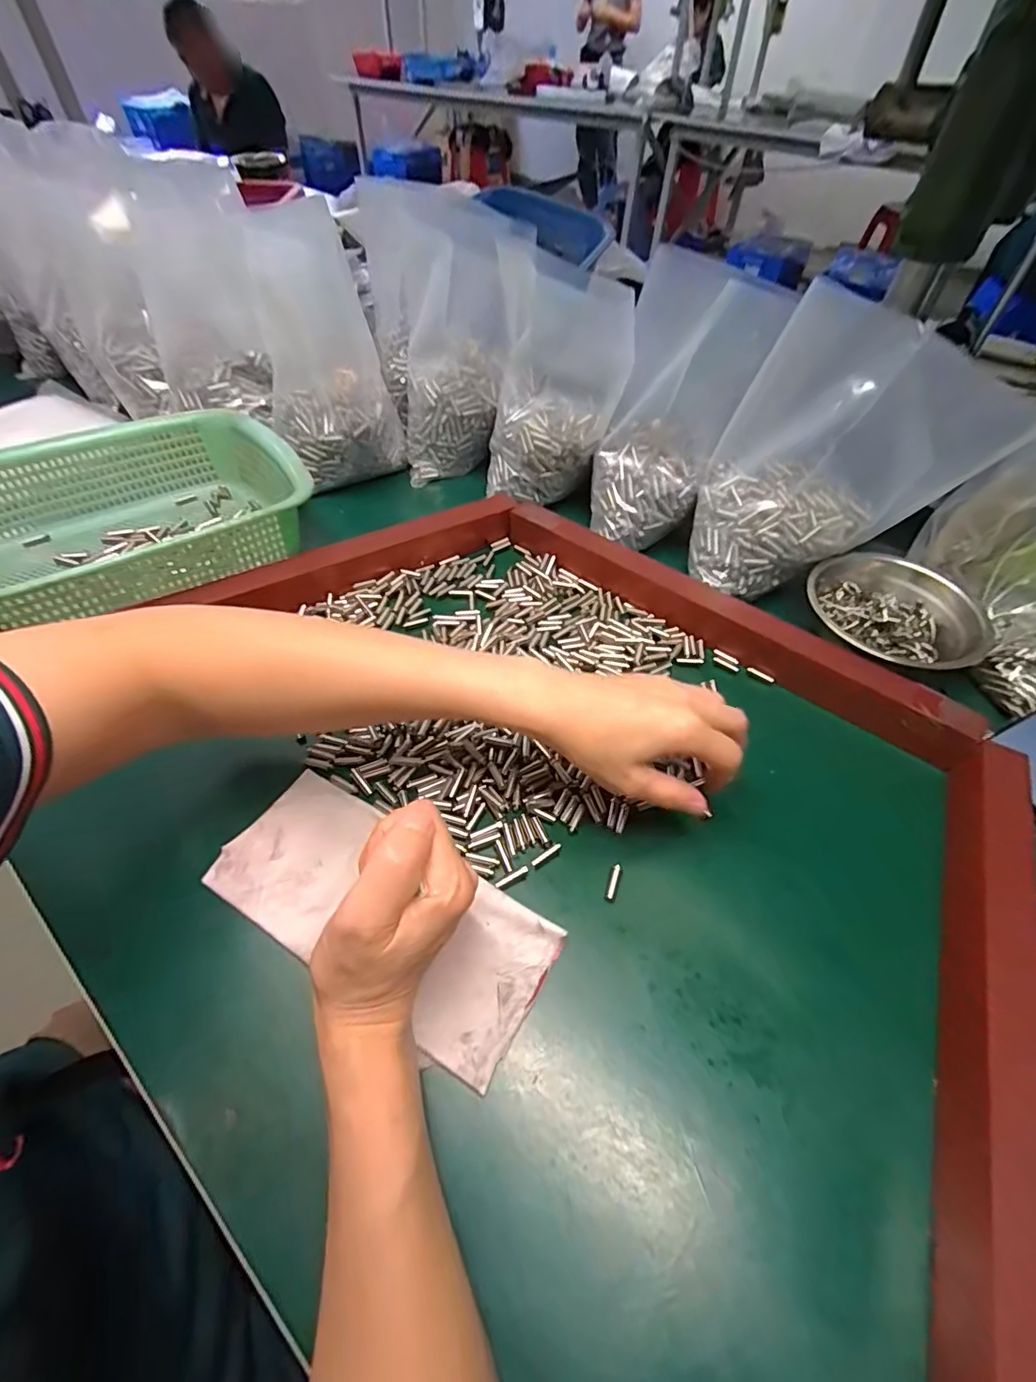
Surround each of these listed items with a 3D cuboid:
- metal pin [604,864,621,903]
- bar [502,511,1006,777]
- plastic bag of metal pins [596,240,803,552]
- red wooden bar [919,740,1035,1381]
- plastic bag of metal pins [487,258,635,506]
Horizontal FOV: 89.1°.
[{"bbox_3d":[0.056,0.113,0.310,0.006,0.004,0.022,16,66,13],"label":"metal pin"},{"bbox_3d":[0.157,-0.069,0.444,0.396,0.034,0.039,35,60,23],"label":"bar"},{"bbox_3d":[0.134,-0.250,0.476,0.119,0.207,0.143,7,53,4],"label":"plastic bag of metal pins"},{"bbox_3d":[0.209,0.181,0.235,0.036,0.039,0.384,23,54,18],"label":"red wooden bar"},{"bbox_3d":[0.032,-0.279,0.497,0.125,0.170,0.085,-1,53,-2],"label":"plastic bag of metal pins"}]

